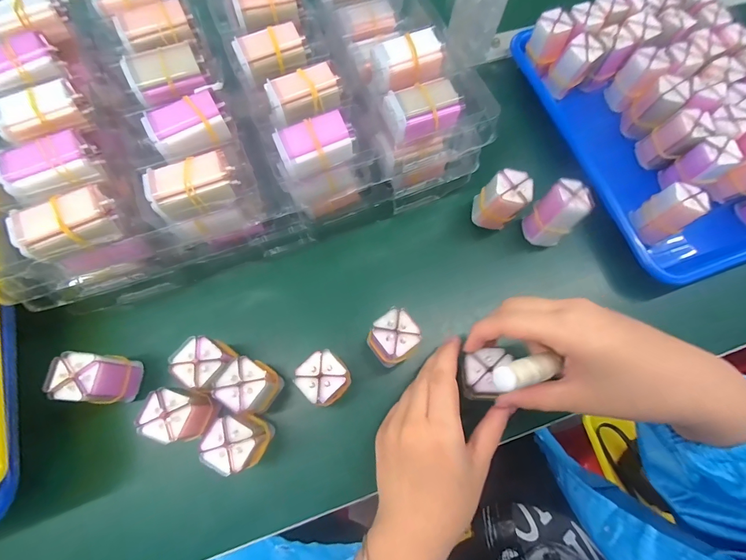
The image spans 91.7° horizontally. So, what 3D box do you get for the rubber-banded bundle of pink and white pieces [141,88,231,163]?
[{"bbox_3d":[-0.145,-0.122,0.285,0.057,0.025,0.032,-28,74,-11],"label":"rubber-banded bundle of pink and white pieces"}]

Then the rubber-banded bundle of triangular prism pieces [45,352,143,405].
[{"bbox_3d":[-0.215,0.077,0.285,0.034,0.055,0.034,9,71,1],"label":"rubber-banded bundle of triangular prism pieces"}]

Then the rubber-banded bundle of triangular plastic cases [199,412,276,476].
[{"bbox_3d":[-0.099,0.120,0.269,0.038,0.043,0.036,22,72,5],"label":"rubber-banded bundle of triangular plastic cases"}]

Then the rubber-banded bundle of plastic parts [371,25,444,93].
[{"bbox_3d":[0.031,-0.189,0.312,0.057,0.023,0.037,-18,73,-8],"label":"rubber-banded bundle of plastic parts"}]

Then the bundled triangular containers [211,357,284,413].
[{"bbox_3d":[-0.094,0.082,0.281,0.036,0.039,0.036,33,73,9],"label":"bundled triangular containers"}]

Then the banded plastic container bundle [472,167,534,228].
[{"bbox_3d":[0.121,-0.076,0.344,0.041,0.052,0.036,33,73,9],"label":"banded plastic container bundle"}]

